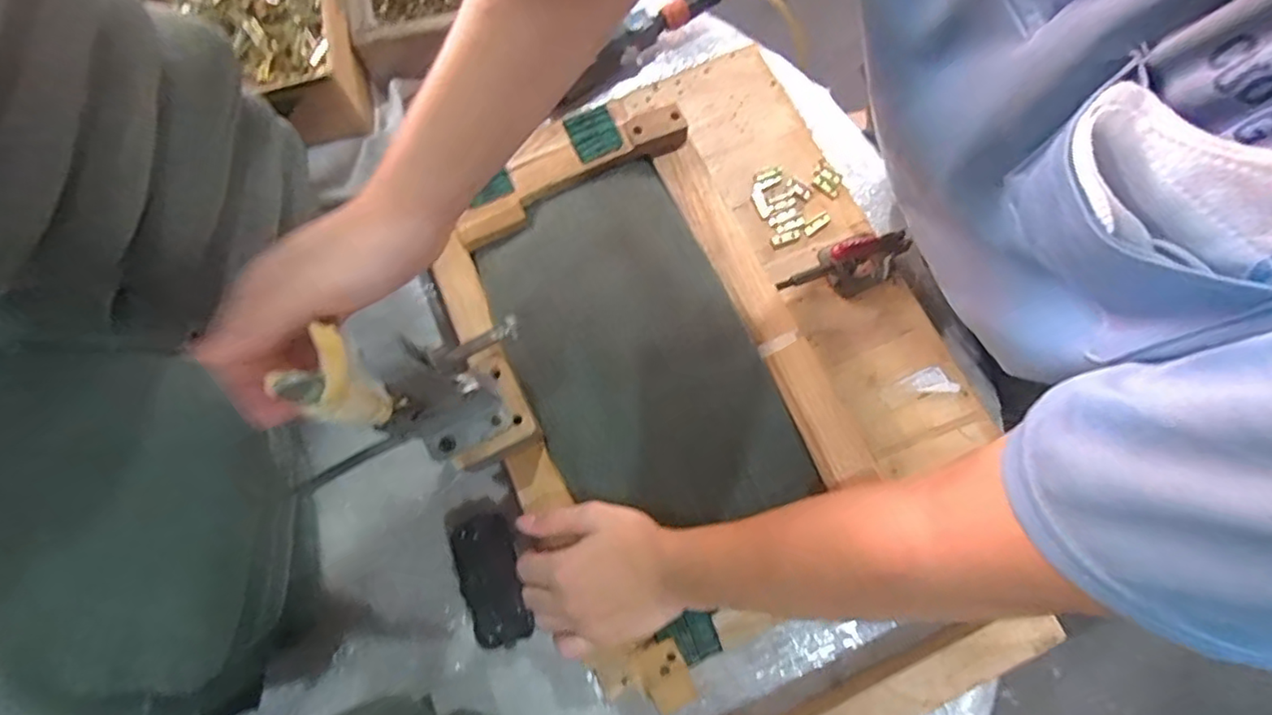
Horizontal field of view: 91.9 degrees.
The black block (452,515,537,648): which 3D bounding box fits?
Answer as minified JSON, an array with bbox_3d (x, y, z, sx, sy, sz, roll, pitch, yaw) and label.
[{"bbox_3d":[-0.129,0.196,0.546,0.048,0.020,0.109,-17,76,-5],"label":"black block"}]

